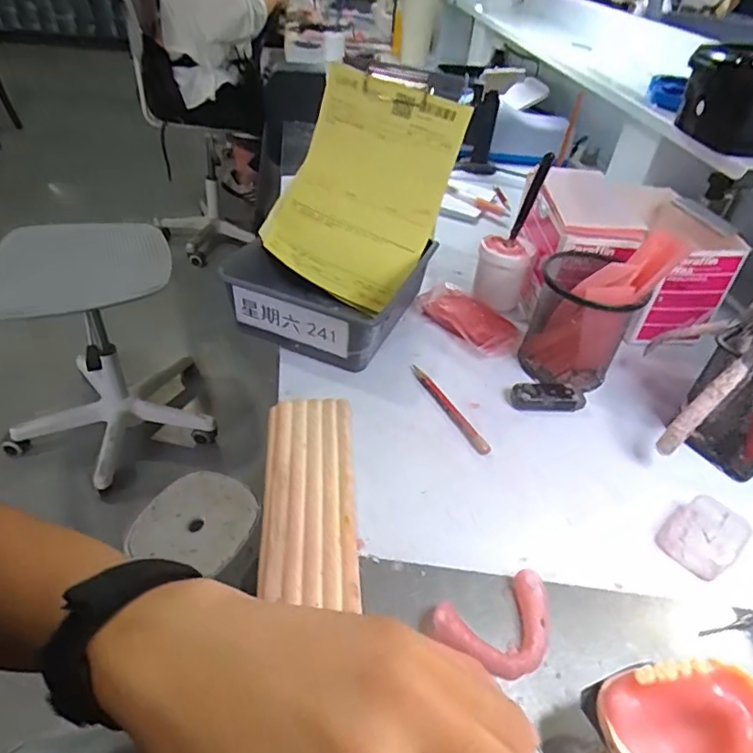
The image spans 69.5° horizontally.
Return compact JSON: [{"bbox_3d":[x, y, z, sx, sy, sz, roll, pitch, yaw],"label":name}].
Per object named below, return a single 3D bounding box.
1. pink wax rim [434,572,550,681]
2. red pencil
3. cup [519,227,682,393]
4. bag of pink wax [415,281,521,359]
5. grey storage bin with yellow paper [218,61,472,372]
[{"bbox_3d":[0.072,0.146,0.311,0.071,0.016,0.048,-11,44,-21],"label":"pink wax rim"},{"bbox_3d":[0.059,0.025,0.455,0.011,0.008,0.107,-16,46,-25],"label":"red pencil"},{"bbox_3d":[0.183,-0.060,0.476,0.081,0.126,0.088,4,41,-4],"label":"cup"},{"bbox_3d":[0.092,-0.059,0.542,0.063,0.018,0.112,-22,49,-30],"label":"bag of pink wax"},{"bbox_3d":[-0.032,-0.148,0.501,0.154,0.184,0.209,19,42,12],"label":"grey storage bin with yellow paper"}]

